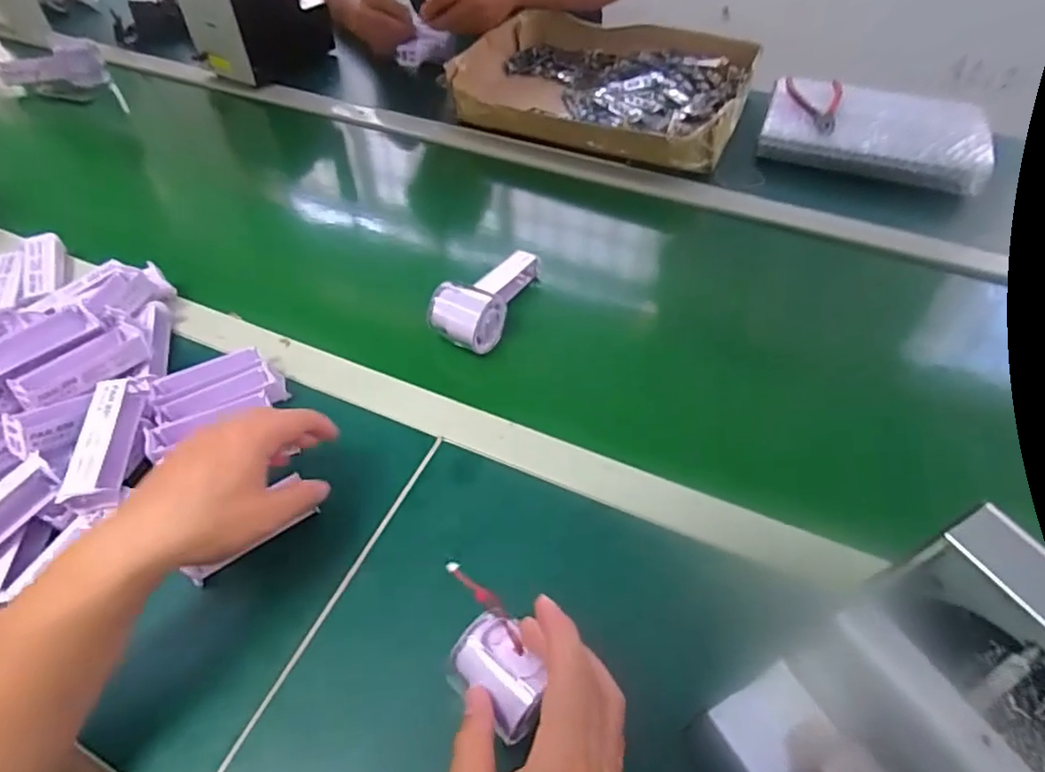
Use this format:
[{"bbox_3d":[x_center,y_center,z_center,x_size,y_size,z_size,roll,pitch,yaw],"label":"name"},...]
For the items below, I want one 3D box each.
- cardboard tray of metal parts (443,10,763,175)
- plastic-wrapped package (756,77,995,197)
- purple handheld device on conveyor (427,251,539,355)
[{"bbox_3d":[0.123,-0.439,0.884,0.411,0.070,0.326,26,55,20],"label":"cardboard tray of metal parts"},{"bbox_3d":[0.464,-0.336,0.801,0.272,0.035,0.167,19,53,15],"label":"plastic-wrapped package"},{"bbox_3d":[-0.038,-0.097,0.615,0.068,0.051,0.131,16,52,13],"label":"purple handheld device on conveyor"}]

